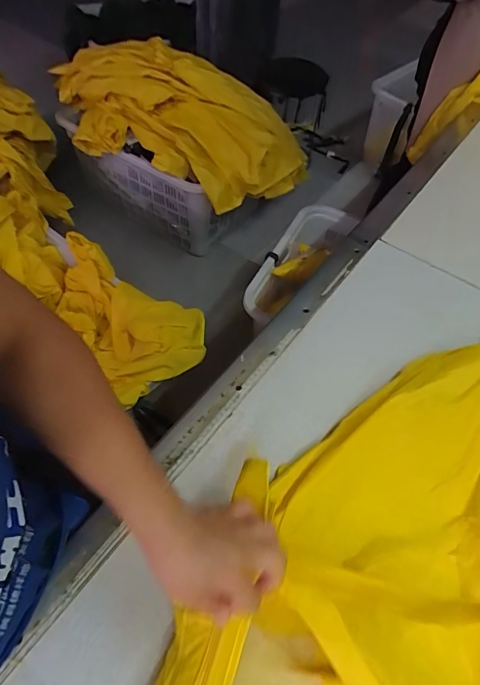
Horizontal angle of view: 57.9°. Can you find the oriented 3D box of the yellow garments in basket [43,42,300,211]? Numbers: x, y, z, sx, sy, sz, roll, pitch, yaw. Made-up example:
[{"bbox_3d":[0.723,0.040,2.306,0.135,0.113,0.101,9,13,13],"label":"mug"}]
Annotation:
[{"bbox_3d":[-0.229,-0.786,1.557,0.921,0.354,0.420,11,55,3],"label":"yellow garments in basket"}]

